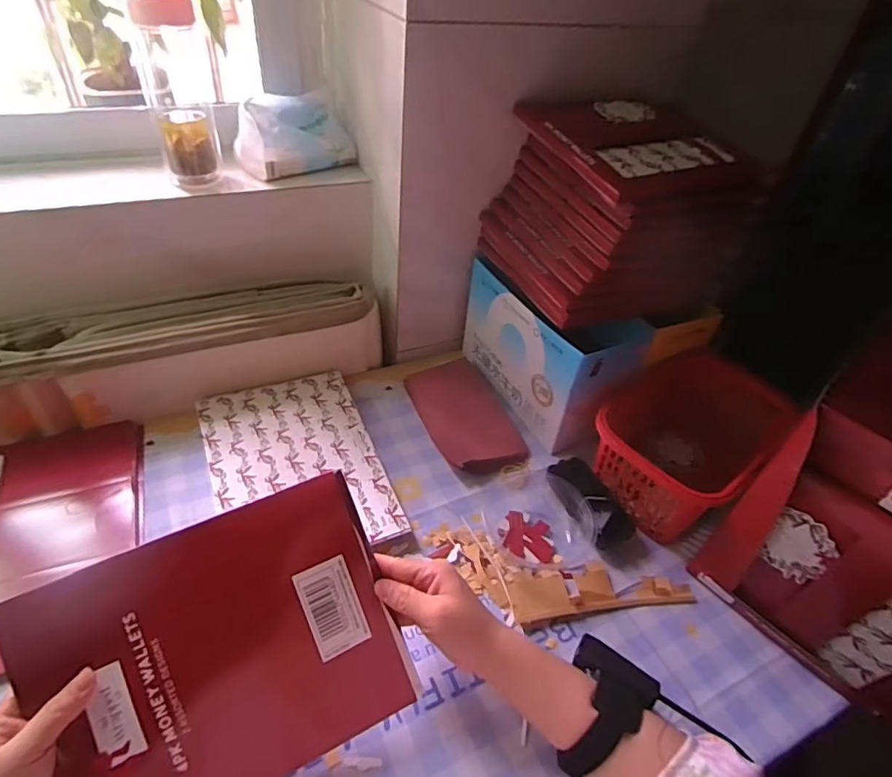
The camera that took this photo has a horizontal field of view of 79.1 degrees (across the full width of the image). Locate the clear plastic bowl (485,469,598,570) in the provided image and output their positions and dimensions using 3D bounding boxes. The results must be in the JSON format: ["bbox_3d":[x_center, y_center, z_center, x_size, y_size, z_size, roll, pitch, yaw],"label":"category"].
[{"bbox_3d":[0.103,0.133,0.585,0.113,0.038,0.121,4,43,-4],"label":"clear plastic bowl"}]

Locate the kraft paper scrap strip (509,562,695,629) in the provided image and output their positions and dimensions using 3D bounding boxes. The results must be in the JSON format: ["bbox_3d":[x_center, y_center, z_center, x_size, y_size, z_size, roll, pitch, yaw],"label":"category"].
[{"bbox_3d":[0.154,0.199,0.538,0.183,0.013,0.048,-4,44,-12],"label":"kraft paper scrap strip"}]

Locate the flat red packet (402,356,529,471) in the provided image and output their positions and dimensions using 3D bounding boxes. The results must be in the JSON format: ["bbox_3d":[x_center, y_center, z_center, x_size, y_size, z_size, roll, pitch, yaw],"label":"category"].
[{"bbox_3d":[0.026,0.031,0.711,0.112,0.010,0.193,-14,47,-22],"label":"flat red packet"}]

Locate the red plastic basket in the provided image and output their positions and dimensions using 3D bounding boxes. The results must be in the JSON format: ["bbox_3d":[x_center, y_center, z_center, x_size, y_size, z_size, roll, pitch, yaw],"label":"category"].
[{"bbox_3d":[0.274,0.063,0.637,0.156,0.119,0.236,34,49,26],"label":"red plastic basket"}]

